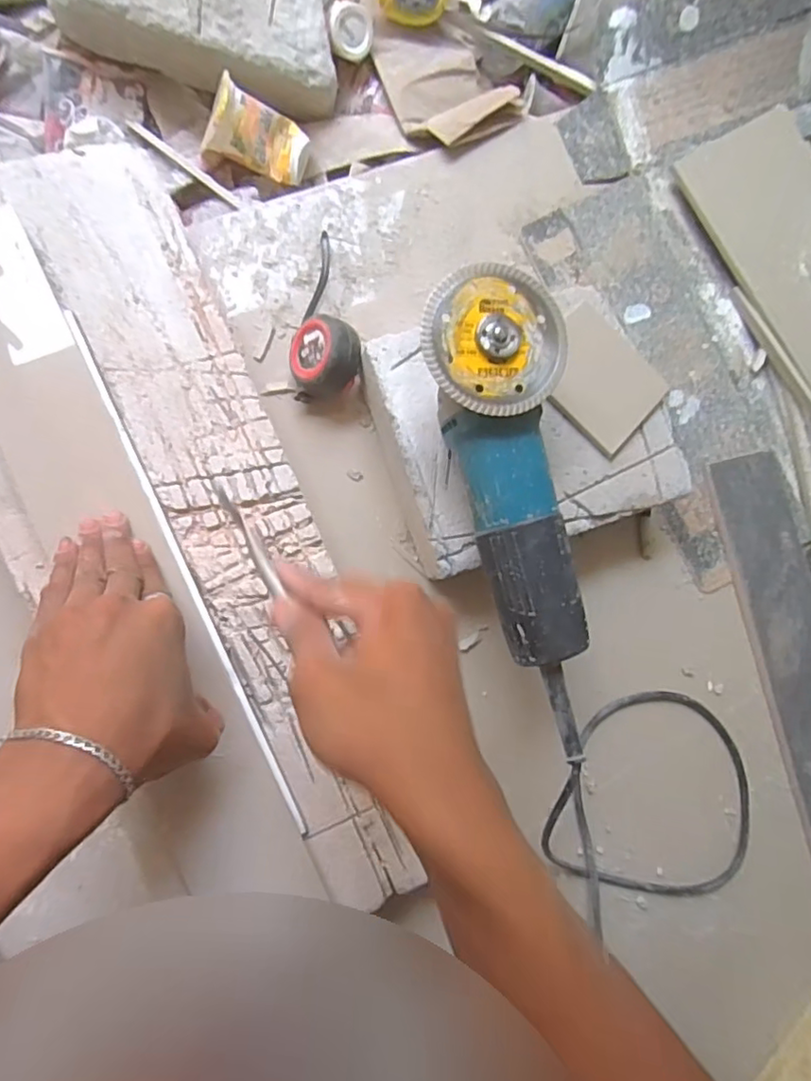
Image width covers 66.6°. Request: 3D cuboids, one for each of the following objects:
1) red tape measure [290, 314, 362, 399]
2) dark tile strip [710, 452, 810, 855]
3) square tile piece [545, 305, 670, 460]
[{"bbox_3d":[-0.065,-0.152,0.516,0.062,0.037,0.064,4,92,37],"label":"red tape measure"},{"bbox_3d":[0.377,0.111,0.590,0.087,0.010,0.392,-14,86,-12],"label":"dark tile strip"},{"bbox_3d":[0.157,-0.131,0.501,0.081,0.006,0.101,-45,93,-12],"label":"square tile piece"}]

